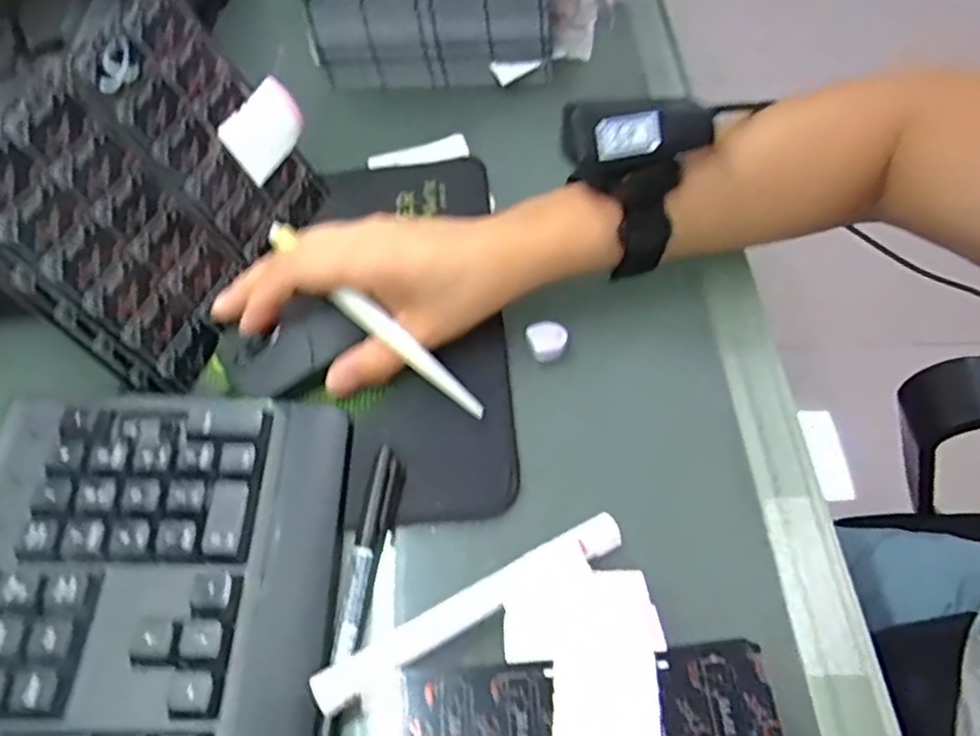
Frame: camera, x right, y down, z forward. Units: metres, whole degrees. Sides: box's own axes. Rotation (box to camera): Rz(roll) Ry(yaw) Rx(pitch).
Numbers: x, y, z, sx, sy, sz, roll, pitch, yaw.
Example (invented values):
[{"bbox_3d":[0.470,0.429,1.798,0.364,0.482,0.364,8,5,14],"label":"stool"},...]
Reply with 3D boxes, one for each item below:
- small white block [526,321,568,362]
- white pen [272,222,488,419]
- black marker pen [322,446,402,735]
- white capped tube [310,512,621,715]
[{"bbox_3d":[0.032,-0.016,0.390,0.020,0.009,0.020,-19,57,-10],"label":"small white block"},{"bbox_3d":[-0.056,-0.024,0.360,0.139,0.006,0.011,41,65,0],"label":"white pen"},{"bbox_3d":[-0.058,0.100,0.318,0.011,0.010,0.138,6,57,7],"label":"black marker pen"},{"bbox_3d":[-0.006,0.100,0.306,0.143,0.014,0.015,-27,59,-14],"label":"white capped tube"}]

